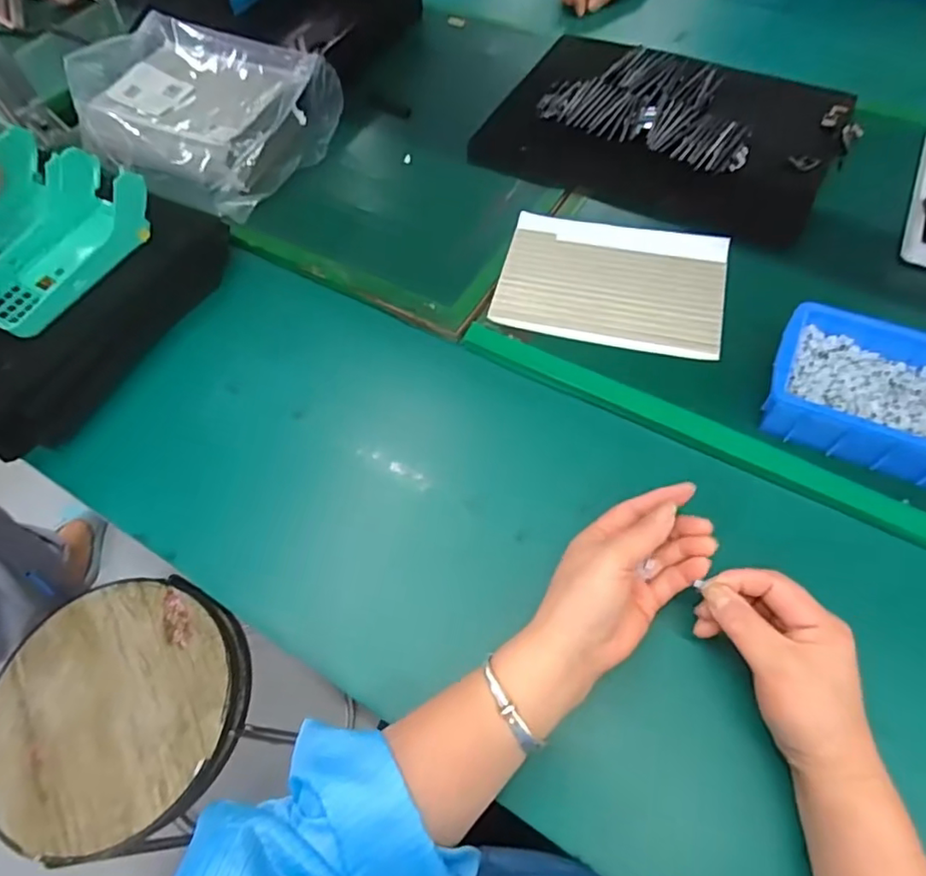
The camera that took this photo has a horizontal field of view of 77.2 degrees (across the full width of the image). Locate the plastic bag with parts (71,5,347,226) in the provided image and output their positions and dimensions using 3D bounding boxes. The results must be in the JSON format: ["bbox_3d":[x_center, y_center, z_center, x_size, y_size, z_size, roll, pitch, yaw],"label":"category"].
[{"bbox_3d":[-0.295,-0.364,0.655,0.269,0.080,0.218,23,63,20],"label":"plastic bag with parts"}]

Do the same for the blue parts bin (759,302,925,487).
[{"bbox_3d":[0.303,-0.034,0.425,0.149,0.051,0.109,24,68,14],"label":"blue parts bin"}]

